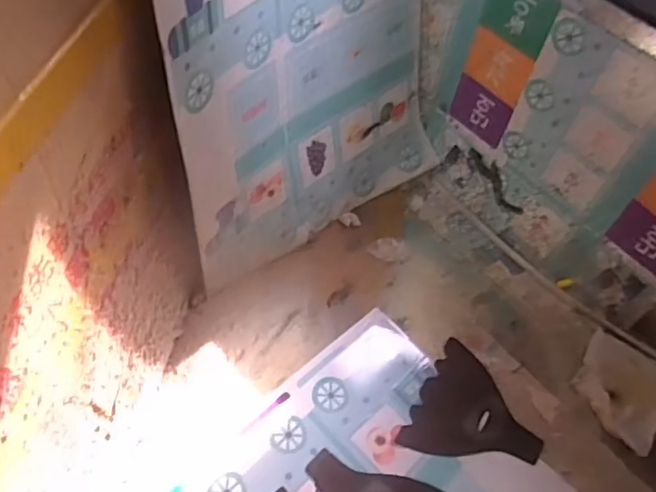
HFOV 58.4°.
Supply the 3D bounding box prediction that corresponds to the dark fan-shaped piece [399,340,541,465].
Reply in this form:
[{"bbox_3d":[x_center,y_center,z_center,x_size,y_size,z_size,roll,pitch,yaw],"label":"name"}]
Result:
[{"bbox_3d":[0.169,0.191,0.654,0.137,0.004,0.137,28,59,14],"label":"dark fan-shaped piece"}]

